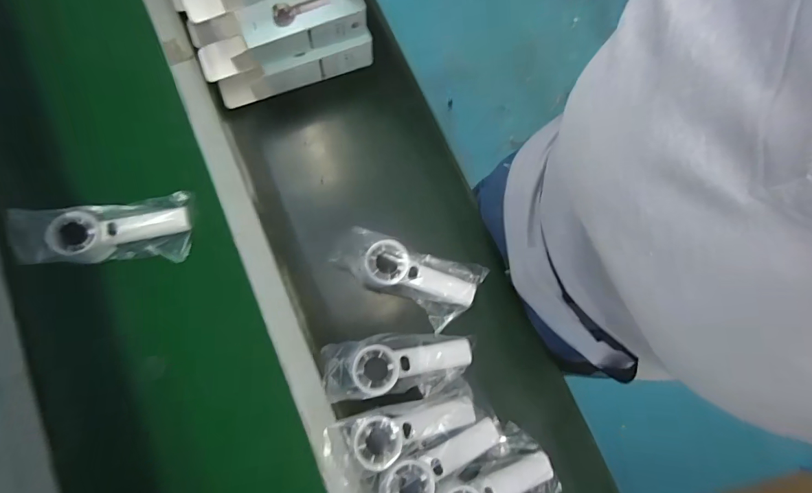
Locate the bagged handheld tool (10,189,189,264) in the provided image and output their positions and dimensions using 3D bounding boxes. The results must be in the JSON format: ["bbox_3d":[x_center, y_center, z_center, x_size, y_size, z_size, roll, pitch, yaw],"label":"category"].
[{"bbox_3d":[-0.398,-0.019,0.545,0.195,0.043,0.084,-8,77,-25],"label":"bagged handheld tool"}]

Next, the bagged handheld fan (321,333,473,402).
[{"bbox_3d":[-0.014,0.154,0.528,0.196,0.068,0.079,1,78,1],"label":"bagged handheld fan"}]

